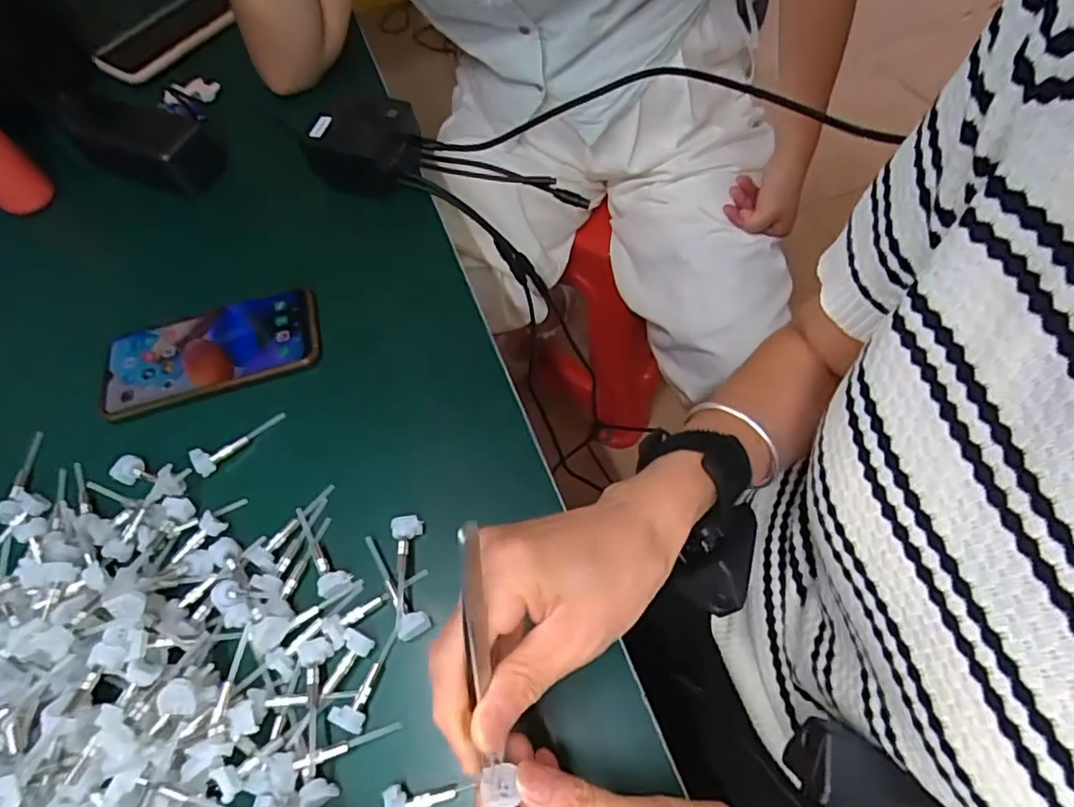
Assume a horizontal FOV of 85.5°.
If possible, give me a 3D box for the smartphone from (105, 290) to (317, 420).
[{"bbox_3d":[-0.249,-0.042,0.442,0.162,0.013,0.076,-15,66,-3],"label":"smartphone"}]

